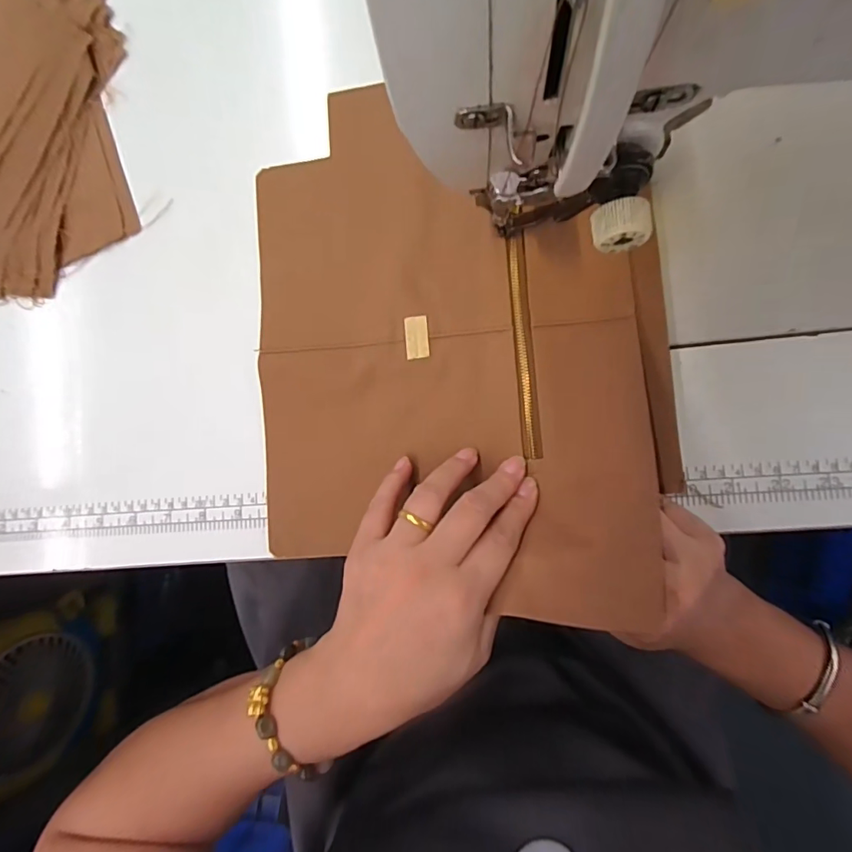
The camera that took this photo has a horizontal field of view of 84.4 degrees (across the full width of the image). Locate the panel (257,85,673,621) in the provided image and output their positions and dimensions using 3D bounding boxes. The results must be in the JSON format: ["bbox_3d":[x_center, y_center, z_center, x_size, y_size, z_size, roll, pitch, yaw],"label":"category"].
[{"bbox_3d":[0.012,-0.055,0.279,0.243,0.065,0.308,-3,87,6],"label":"panel"}]

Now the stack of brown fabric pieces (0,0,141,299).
[{"bbox_3d":[-0.327,-0.220,0.345,0.202,0.032,0.244,-7,85,6],"label":"stack of brown fabric pieces"}]

